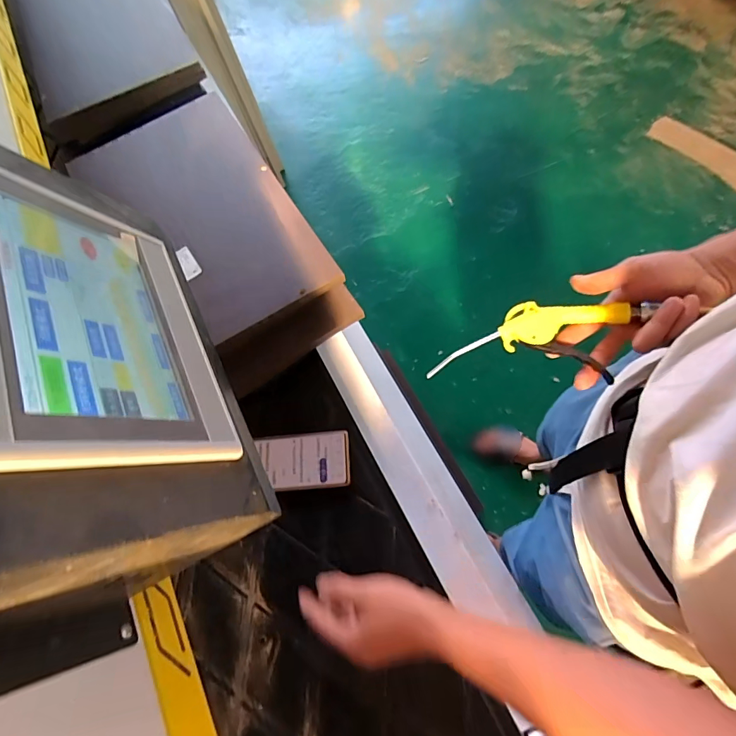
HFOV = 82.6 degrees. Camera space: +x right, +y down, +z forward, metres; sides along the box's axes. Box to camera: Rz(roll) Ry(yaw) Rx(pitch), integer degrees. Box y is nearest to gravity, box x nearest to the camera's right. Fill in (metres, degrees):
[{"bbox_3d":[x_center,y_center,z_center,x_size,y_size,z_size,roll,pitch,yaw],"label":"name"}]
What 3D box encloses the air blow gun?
[{"bbox_3d":[0.185,-0.024,0.472,0.227,0.017,0.105,-14,67,17],"label":"air blow gun"}]

